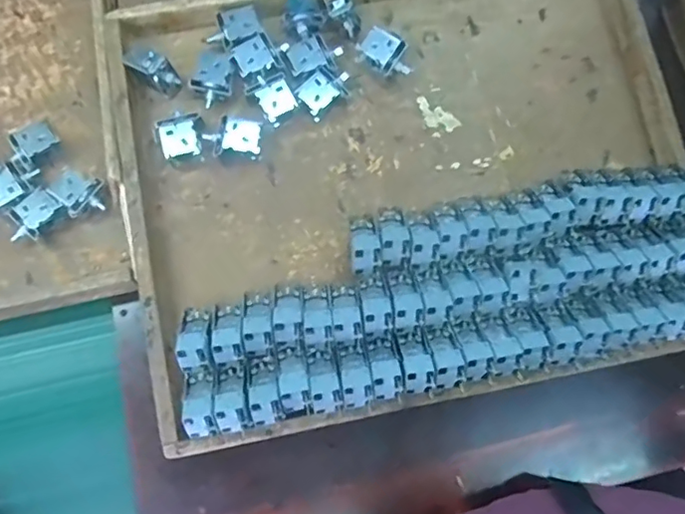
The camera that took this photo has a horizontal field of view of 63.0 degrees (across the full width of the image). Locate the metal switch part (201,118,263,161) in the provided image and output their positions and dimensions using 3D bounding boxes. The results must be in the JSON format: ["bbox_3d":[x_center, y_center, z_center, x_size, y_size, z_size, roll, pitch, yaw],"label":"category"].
[{"bbox_3d":[-0.100,-0.105,0.510,0.051,0.030,0.032,3,73,0],"label":"metal switch part"}]

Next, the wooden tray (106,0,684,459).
[{"bbox_3d":[0.059,-0.097,0.512,0.498,0.055,0.434,-11,73,-4],"label":"wooden tray"}]

